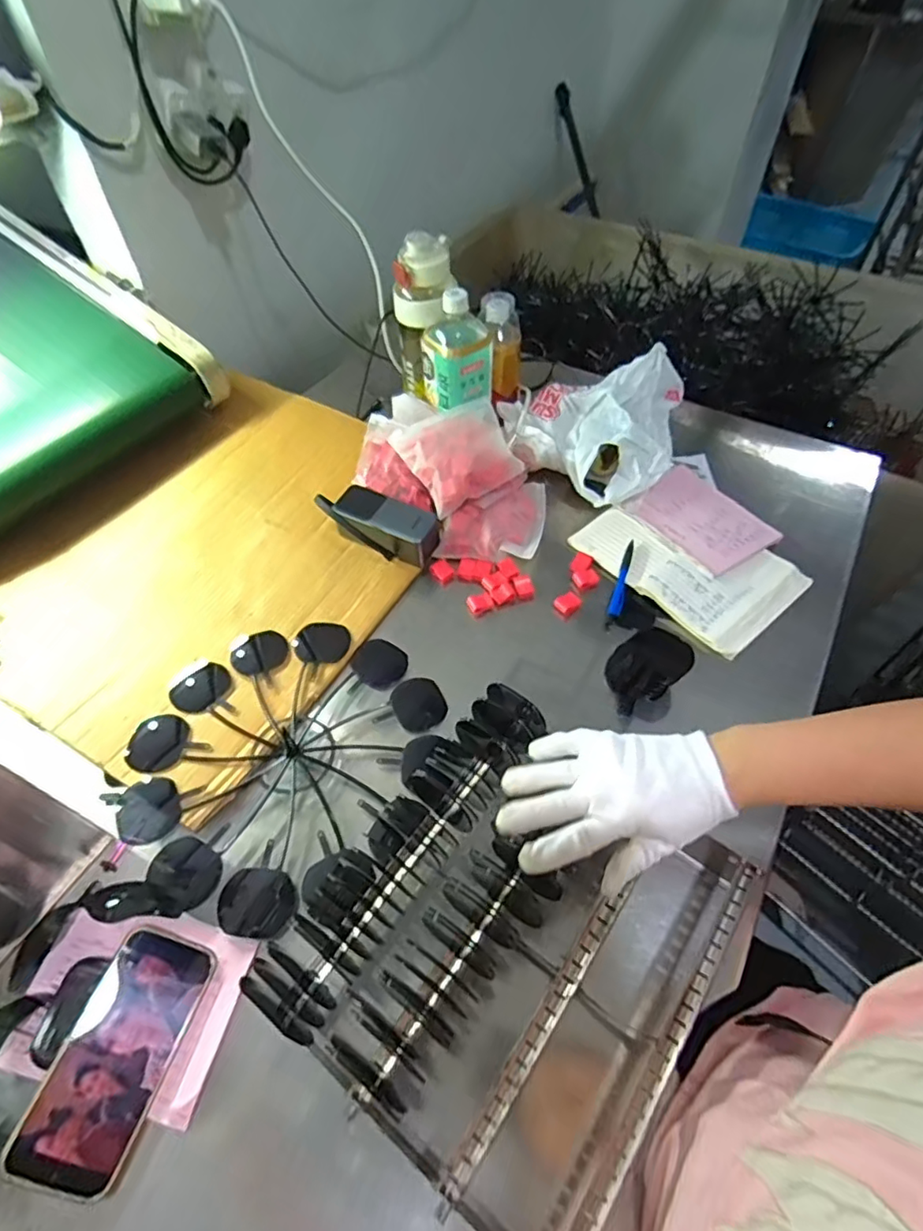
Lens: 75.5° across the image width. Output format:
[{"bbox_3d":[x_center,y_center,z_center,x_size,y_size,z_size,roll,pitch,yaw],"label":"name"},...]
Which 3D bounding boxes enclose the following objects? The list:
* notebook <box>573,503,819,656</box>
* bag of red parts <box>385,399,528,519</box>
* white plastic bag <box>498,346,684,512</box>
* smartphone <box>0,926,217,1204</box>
[{"bbox_3d":[0.282,-0.069,0.747,0.169,0.021,0.243,-37,60,-24],"label":"notebook"},{"bbox_3d":[-0.001,-0.215,0.785,0.143,0.052,0.137,-25,56,-17],"label":"bag of red parts"},{"bbox_3d":[0.177,-0.249,0.806,0.242,0.114,0.179,4,53,4],"label":"white plastic bag"},{"bbox_3d":[-0.258,0.328,0.450,0.076,0.007,0.157,28,50,-10],"label":"smartphone"}]

